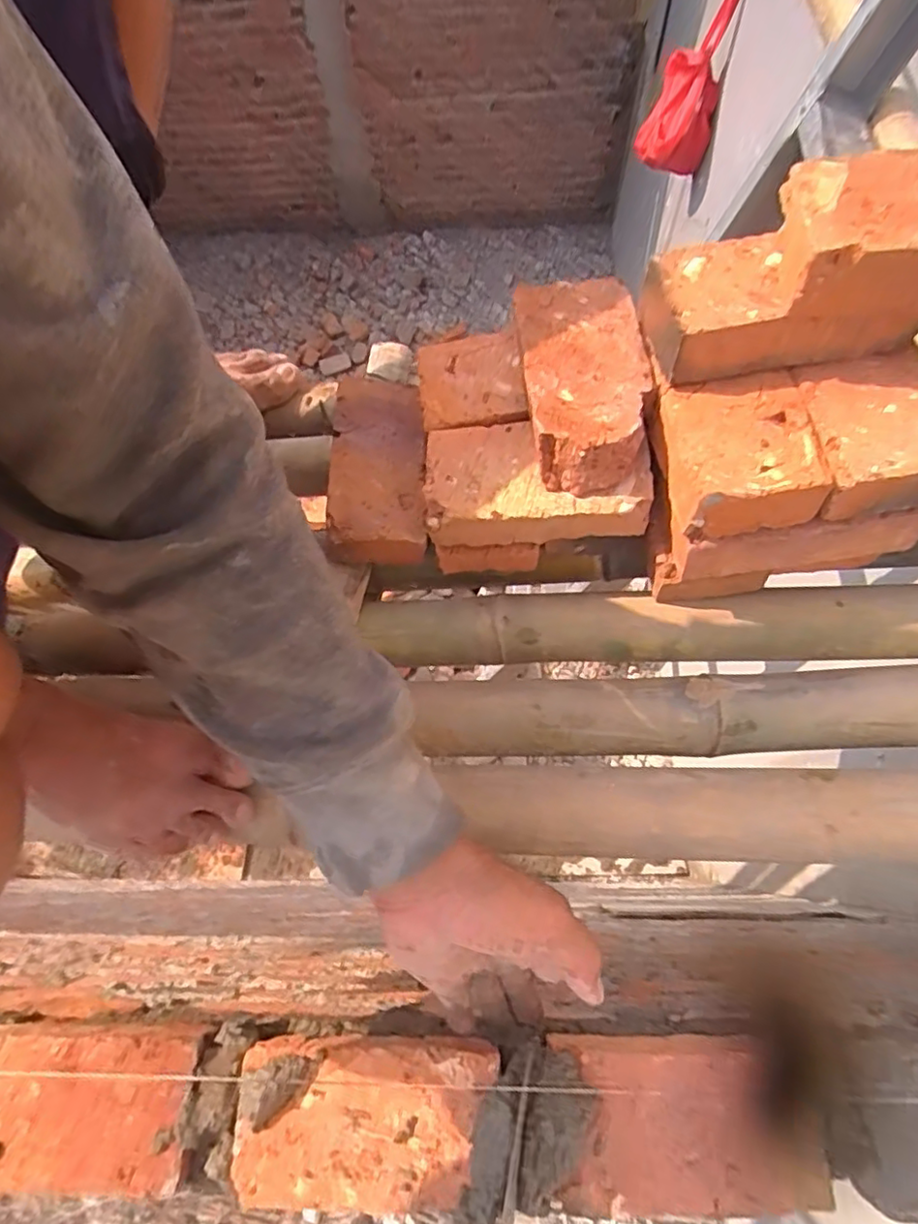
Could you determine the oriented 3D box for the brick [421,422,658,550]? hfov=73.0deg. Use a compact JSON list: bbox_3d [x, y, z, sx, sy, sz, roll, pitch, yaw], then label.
[{"bbox_3d":[0.054,-0.092,0.447,0.153,0.041,0.078,3,69,4],"label":"brick"}]

